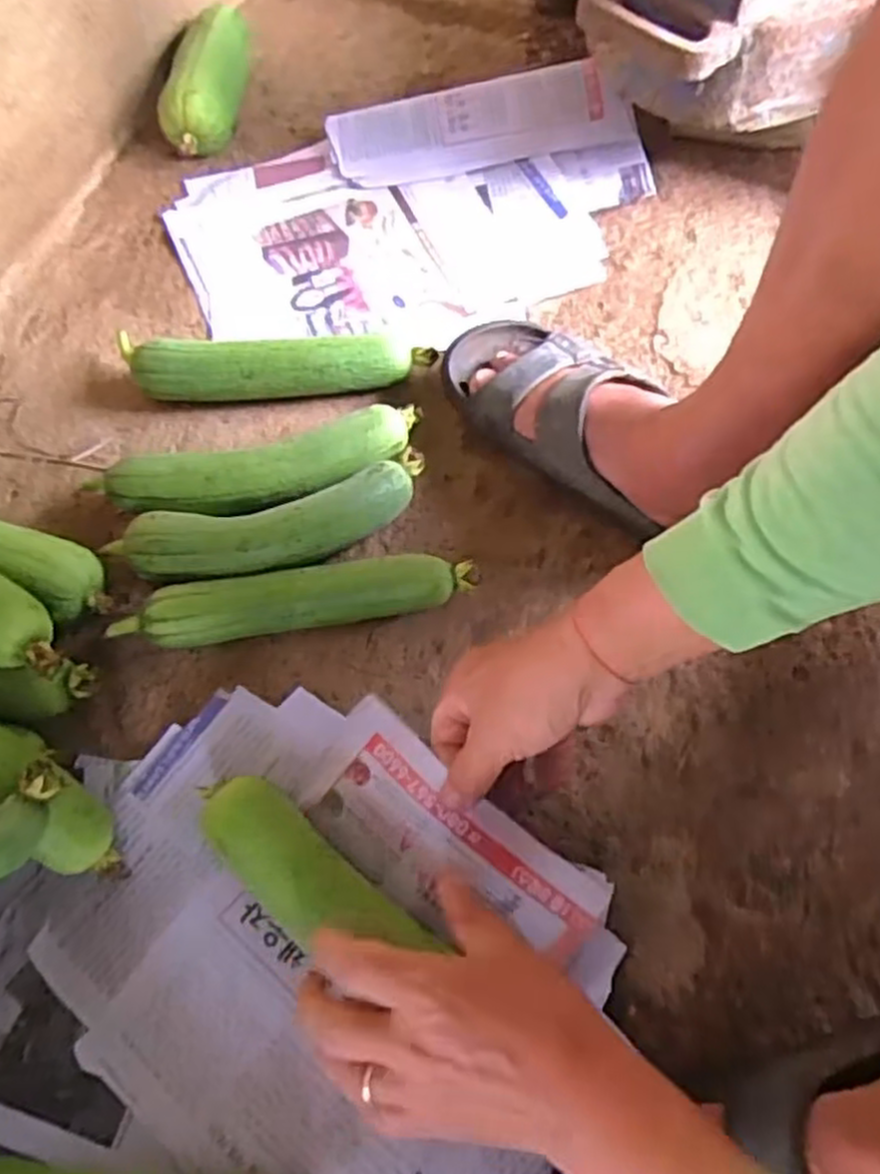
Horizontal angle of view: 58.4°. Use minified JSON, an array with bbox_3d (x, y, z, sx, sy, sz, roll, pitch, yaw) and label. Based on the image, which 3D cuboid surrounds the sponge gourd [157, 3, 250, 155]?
[{"bbox_3d":[-0.229,-0.507,0.781,0.079,0.070,0.173,-2,66,-3],"label":"sponge gourd"}]

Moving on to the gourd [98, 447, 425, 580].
[{"bbox_3d":[-0.118,-0.044,0.580,0.236,0.047,0.070,-18,67,-10],"label":"gourd"}]

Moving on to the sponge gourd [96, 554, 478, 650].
[{"bbox_3d":[-0.099,0.010,0.561,0.245,0.045,0.043,-9,66,-6],"label":"sponge gourd"}]

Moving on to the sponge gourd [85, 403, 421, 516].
[{"bbox_3d":[-0.130,-0.088,0.595,0.241,0.052,0.071,-16,66,-8],"label":"sponge gourd"}]

